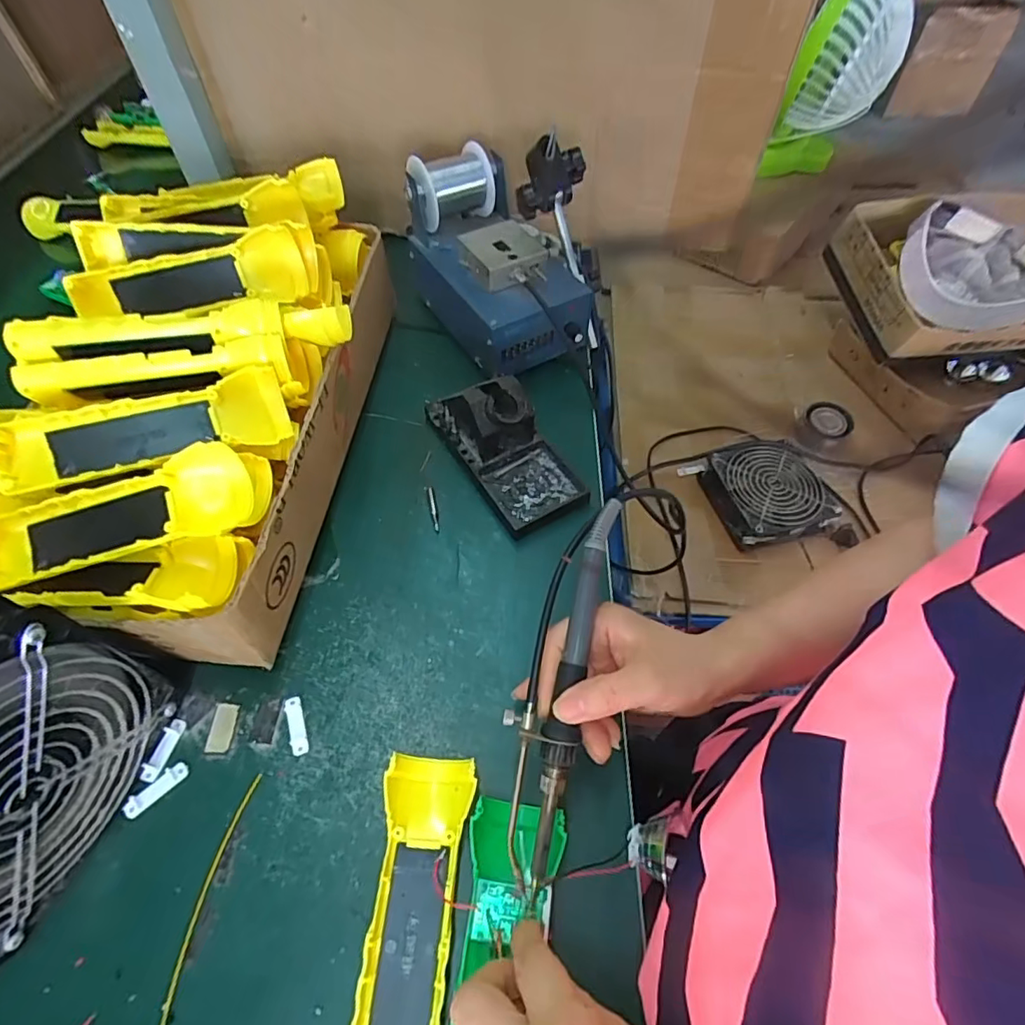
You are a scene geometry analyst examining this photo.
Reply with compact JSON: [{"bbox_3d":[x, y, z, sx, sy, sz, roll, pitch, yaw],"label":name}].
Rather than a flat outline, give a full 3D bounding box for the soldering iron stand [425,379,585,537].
[{"bbox_3d":[-0.008,-0.066,0.458,0.073,0.072,0.158,-28,60,-18],"label":"soldering iron stand"}]

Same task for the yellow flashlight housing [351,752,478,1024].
[{"bbox_3d":[-0.055,0.219,0.293,0.048,0.024,0.162,6,56,3],"label":"yellow flashlight housing"}]

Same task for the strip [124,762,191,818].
[{"bbox_3d":[-0.218,0.169,0.334,0.039,0.004,0.013,-37,64,-23],"label":"strip"}]

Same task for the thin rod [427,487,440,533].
[{"bbox_3d":[-0.066,-0.004,0.452,0.006,0.007,0.043,-10,56,-8],"label":"thin rod"}]

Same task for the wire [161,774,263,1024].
[{"bbox_3d":[-0.171,0.215,0.306,0.010,0.004,0.125,7,56,4],"label":"wire"}]

